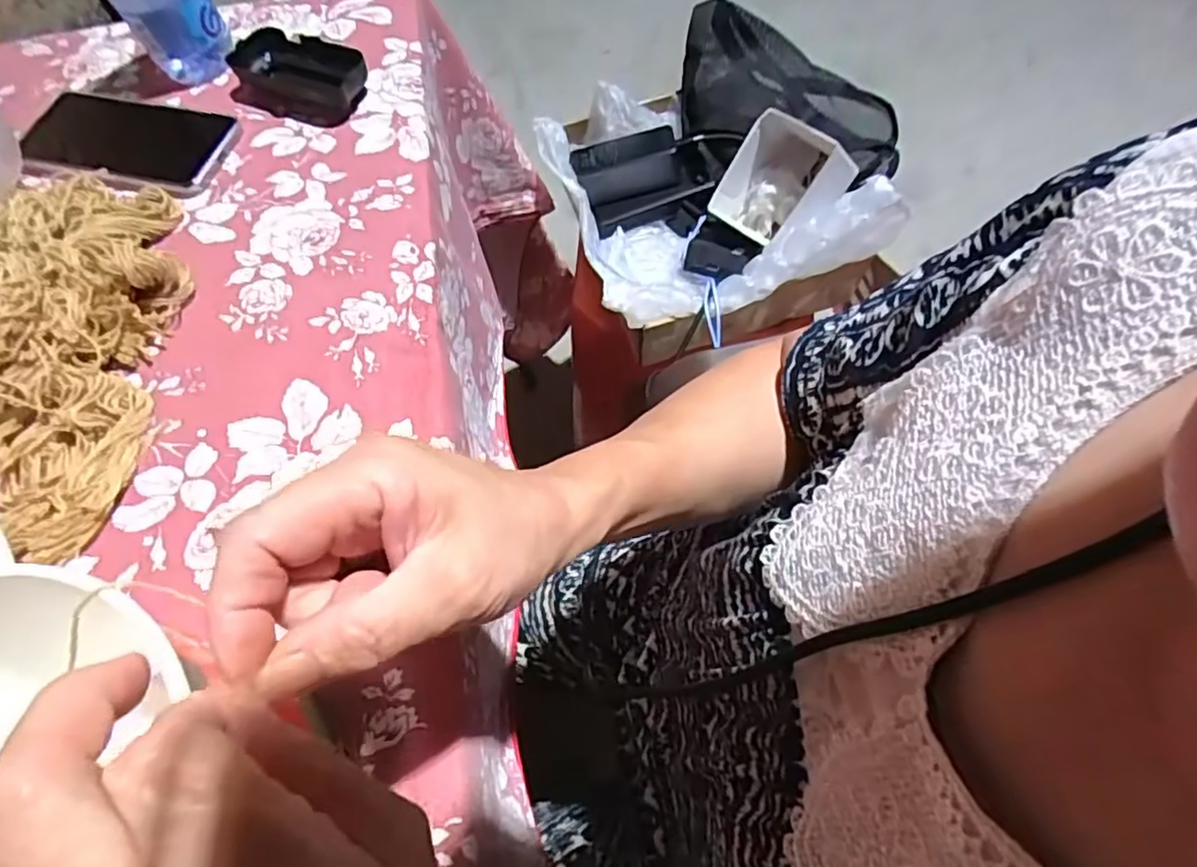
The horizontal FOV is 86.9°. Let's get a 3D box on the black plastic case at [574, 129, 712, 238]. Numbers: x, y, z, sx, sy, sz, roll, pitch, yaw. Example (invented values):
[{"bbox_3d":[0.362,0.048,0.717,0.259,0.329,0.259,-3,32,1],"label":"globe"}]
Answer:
[{"bbox_3d":[0.056,-0.318,0.777,0.159,0.067,0.099,-16,64,-6],"label":"black plastic case"}]

